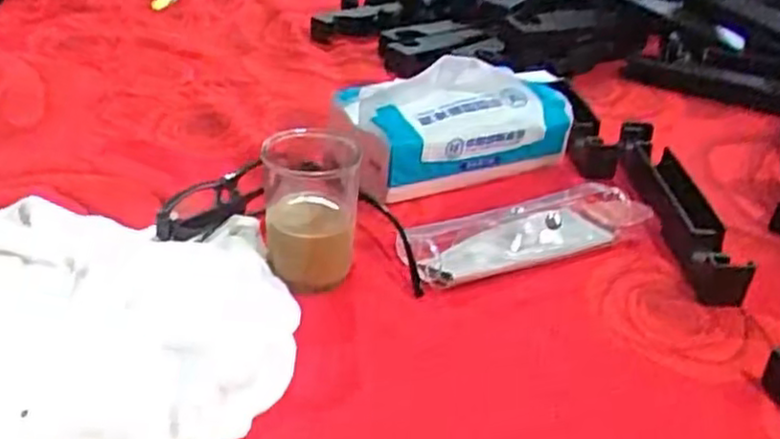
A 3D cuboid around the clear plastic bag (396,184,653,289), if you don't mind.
[{"bbox_3d":[0.087,0.006,0.477,0.162,0.022,0.050,-14,36,-25],"label":"clear plastic bag"}]

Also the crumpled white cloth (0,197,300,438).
[{"bbox_3d":[-0.174,0.042,0.375,0.245,0.034,0.174,-2,32,-8],"label":"crumpled white cloth"}]

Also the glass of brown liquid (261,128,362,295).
[{"bbox_3d":[-0.044,-0.005,0.423,0.052,0.074,0.055,0,33,-9],"label":"glass of brown liquid"}]

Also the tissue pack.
[{"bbox_3d":[0.044,-0.074,0.542,0.168,0.074,0.080,-14,36,-25],"label":"tissue pack"}]

